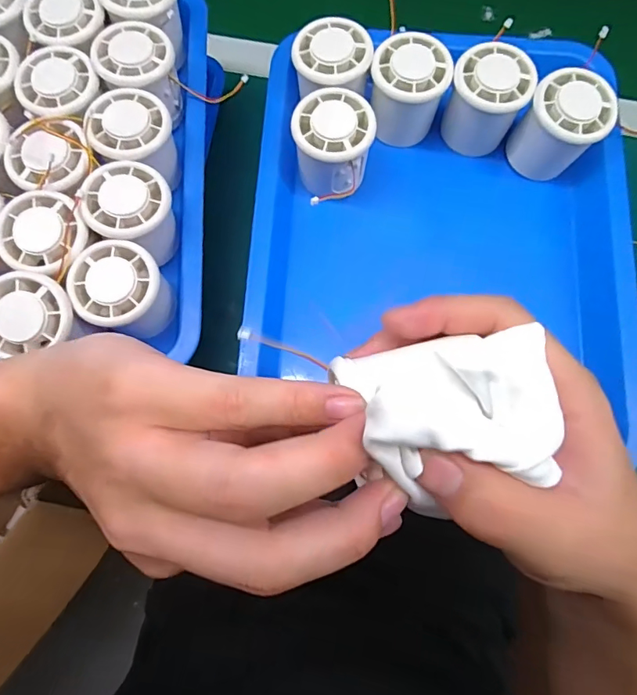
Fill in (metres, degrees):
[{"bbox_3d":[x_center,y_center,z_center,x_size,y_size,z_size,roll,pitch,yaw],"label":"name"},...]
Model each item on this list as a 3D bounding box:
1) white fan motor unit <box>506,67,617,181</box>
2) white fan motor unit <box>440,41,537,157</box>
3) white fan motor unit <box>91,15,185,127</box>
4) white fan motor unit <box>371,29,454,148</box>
[{"bbox_3d":[0.177,-0.161,0.336,0.056,0.055,0.050,42,79,9],"label":"white fan motor unit"},{"bbox_3d":[0.125,-0.185,0.344,0.053,0.055,0.053,0,76,-1],"label":"white fan motor unit"},{"bbox_3d":[-0.134,-0.206,0.344,0.060,0.042,0.058,21,77,4],"label":"white fan motor unit"},{"bbox_3d":[0.066,-0.191,0.347,0.054,0.056,0.053,6,76,1],"label":"white fan motor unit"}]

